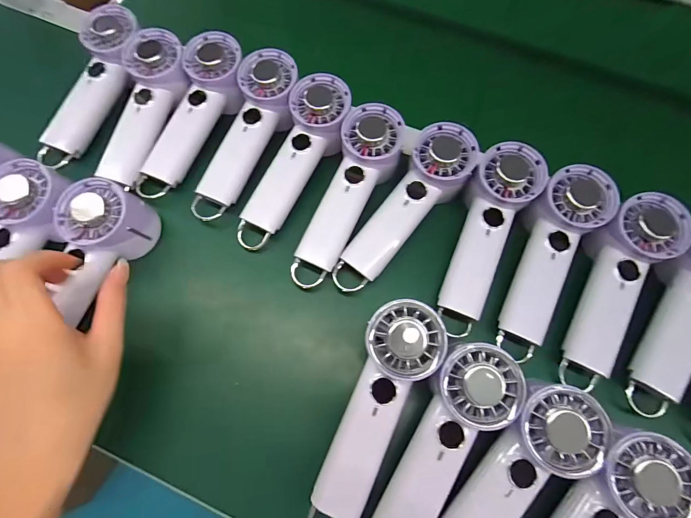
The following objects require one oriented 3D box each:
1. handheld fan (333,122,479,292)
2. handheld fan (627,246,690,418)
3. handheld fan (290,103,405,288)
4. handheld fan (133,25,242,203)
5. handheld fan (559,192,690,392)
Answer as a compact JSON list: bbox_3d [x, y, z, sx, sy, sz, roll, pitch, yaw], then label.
[{"bbox_3d":[0.059,-0.050,0.351,0.059,0.032,0.190,39,89,12],"label":"handheld fan"},{"bbox_3d":[0.309,0.045,0.314,0.059,0.032,0.195,33,88,10],"label":"handheld fan"},{"bbox_3d":[0.002,-0.063,0.357,0.065,0.030,0.191,26,87,8],"label":"handheld fan"},{"bbox_3d":[-0.165,-0.153,0.387,0.064,0.042,0.195,23,86,7],"label":"handheld fan"},{"bbox_3d":[0.245,0.025,0.321,0.063,0.031,0.185,26,89,8],"label":"handheld fan"}]

